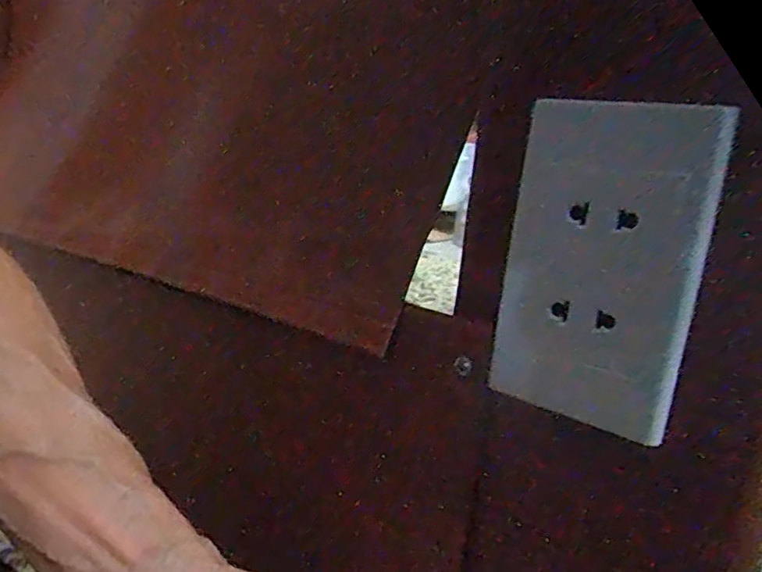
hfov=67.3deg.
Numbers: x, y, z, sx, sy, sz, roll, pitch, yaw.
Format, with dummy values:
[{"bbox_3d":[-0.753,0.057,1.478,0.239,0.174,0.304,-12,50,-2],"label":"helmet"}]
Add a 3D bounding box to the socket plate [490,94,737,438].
[{"bbox_3d":[0.080,-0.008,0.217,0.013,0.116,0.074,-6,17,-43],"label":"socket plate"}]

